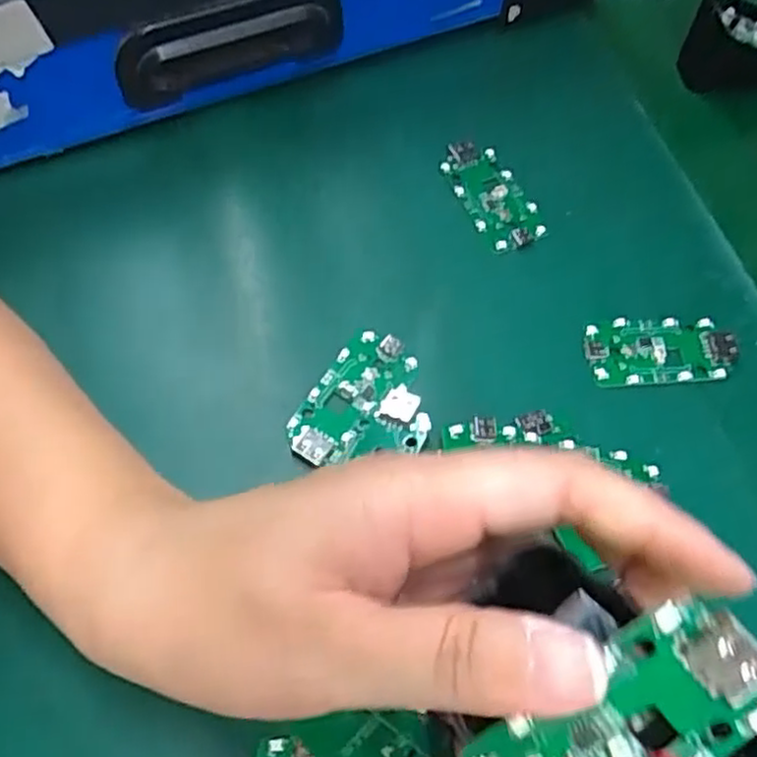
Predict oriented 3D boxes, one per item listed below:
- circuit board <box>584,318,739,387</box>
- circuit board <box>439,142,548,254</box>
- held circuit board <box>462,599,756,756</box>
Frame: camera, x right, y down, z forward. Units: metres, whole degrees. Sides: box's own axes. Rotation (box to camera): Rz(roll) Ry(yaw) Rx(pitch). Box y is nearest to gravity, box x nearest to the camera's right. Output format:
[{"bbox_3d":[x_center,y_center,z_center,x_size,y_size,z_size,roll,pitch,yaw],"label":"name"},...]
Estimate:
[{"bbox_3d":[0.121,-0.012,0.314,0.064,0.006,0.031,0,62,-4],"label":"circuit board"},{"bbox_3d":[0.054,-0.088,0.350,0.031,0.004,0.063,-20,65,-14],"label":"circuit board"},{"bbox_3d":[0.049,0.072,0.146,0.062,0.005,0.032,-42,82,12],"label":"held circuit board"}]

